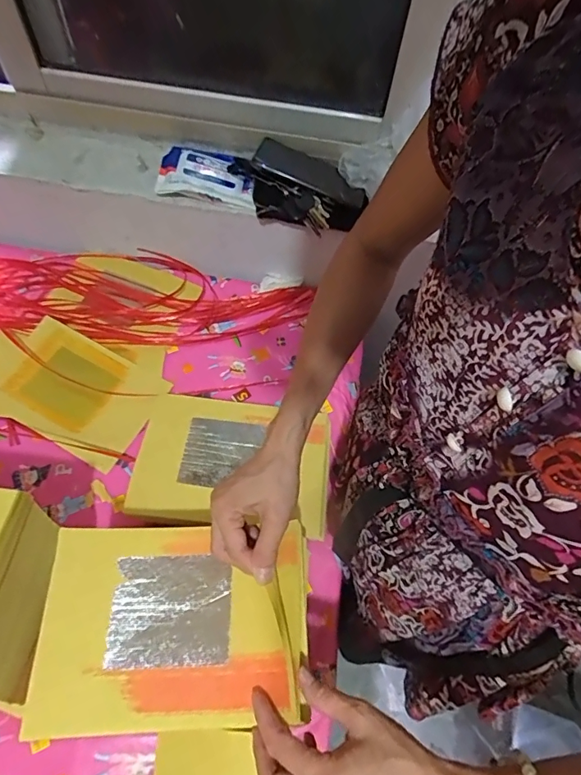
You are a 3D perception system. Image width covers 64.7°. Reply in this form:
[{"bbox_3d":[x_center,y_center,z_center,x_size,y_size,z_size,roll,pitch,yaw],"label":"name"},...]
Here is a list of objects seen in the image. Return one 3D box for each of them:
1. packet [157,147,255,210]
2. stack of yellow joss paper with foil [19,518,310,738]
[{"bbox_3d":[-0.127,-0.321,0.698,0.149,0.049,0.077,8,60,0],"label":"packet"},{"bbox_3d":[-0.102,0.203,0.403,0.229,0.034,0.160,-2,63,-1],"label":"stack of yellow joss paper with foil"}]

